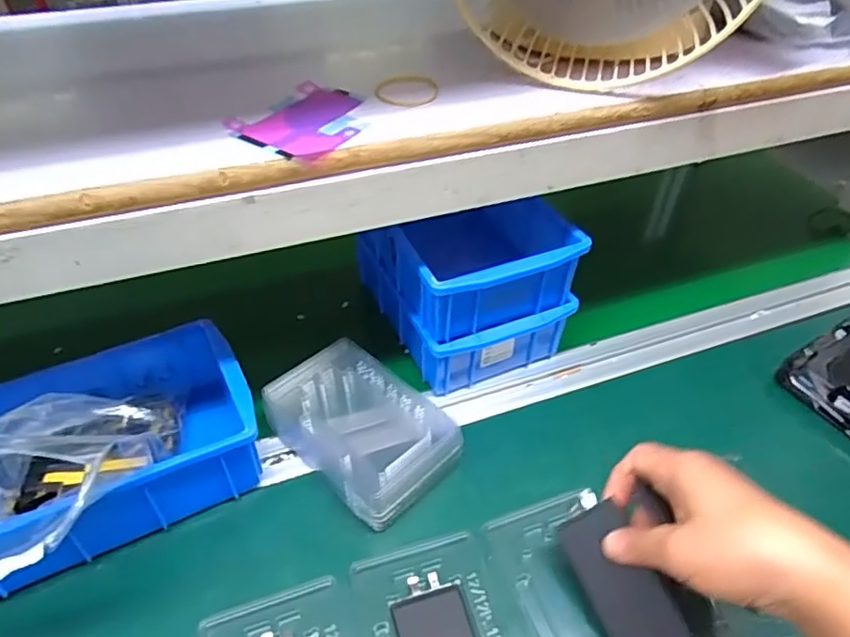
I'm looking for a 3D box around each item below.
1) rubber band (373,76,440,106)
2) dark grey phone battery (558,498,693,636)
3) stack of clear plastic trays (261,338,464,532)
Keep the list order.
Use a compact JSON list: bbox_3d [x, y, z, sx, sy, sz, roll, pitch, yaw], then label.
[{"bbox_3d":[-0.010,-0.145,0.386,0.043,0.006,0.036,-17,46,-18],"label":"rubber band"},{"bbox_3d":[0.116,0.156,0.357,0.044,0.004,0.084,-29,66,12],"label":"dark grey phone battery"},{"bbox_3d":[-0.048,0.077,0.446,0.088,0.030,0.136,-33,53,-31],"label":"stack of clear plastic trays"}]

